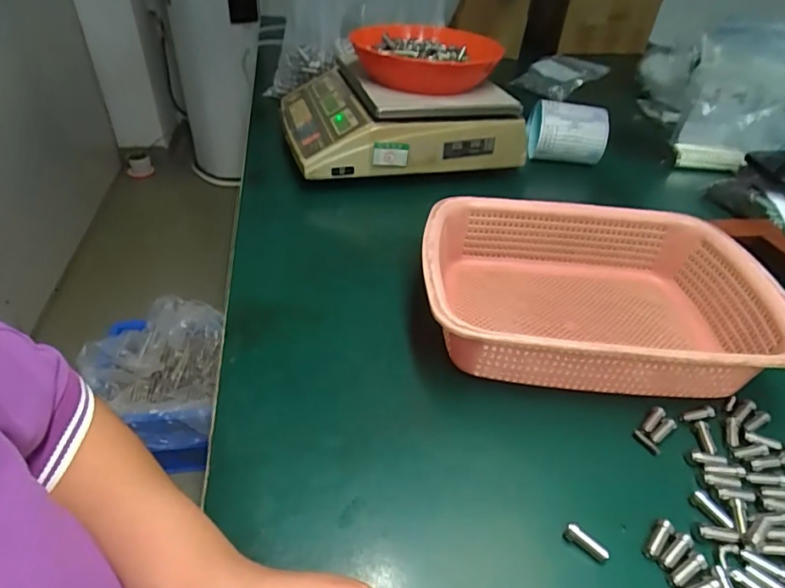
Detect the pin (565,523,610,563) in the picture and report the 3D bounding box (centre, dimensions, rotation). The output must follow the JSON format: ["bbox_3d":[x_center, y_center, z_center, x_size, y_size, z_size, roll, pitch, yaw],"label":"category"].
[{"bbox_3d":[0.123,0.157,0.307,0.027,0.010,0.008,27,44,27],"label":"pin"}]

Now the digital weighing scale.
[{"bbox_3d":[-0.001,-0.281,0.761,0.327,0.105,0.278,-7,40,-13],"label":"digital weighing scale"}]

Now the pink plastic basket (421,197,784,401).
[{"bbox_3d":[0.169,-0.003,0.448,0.280,0.075,0.210,5,39,2],"label":"pink plastic basket"}]

